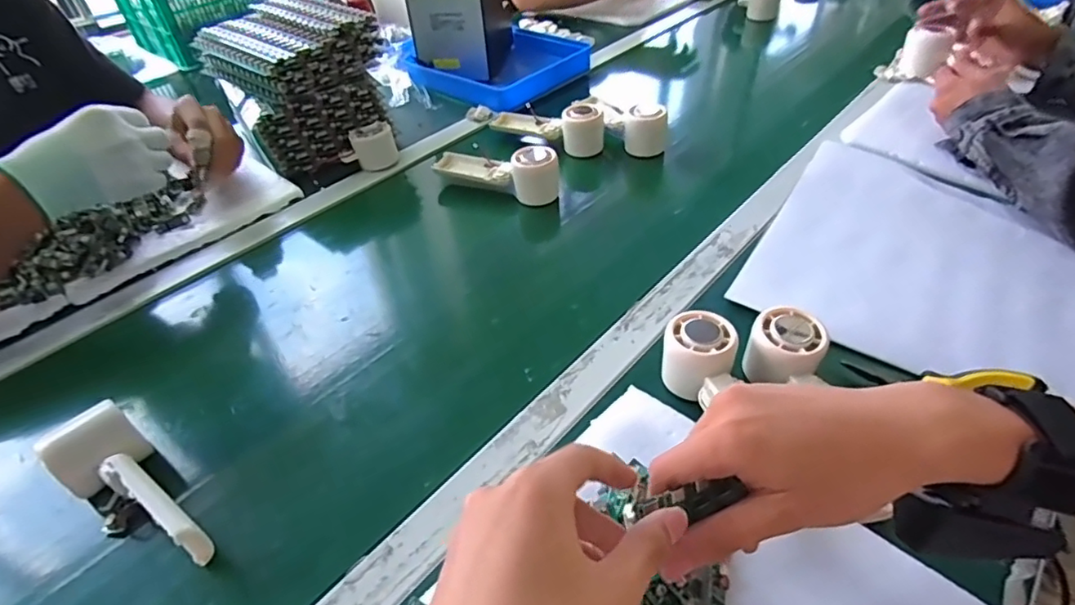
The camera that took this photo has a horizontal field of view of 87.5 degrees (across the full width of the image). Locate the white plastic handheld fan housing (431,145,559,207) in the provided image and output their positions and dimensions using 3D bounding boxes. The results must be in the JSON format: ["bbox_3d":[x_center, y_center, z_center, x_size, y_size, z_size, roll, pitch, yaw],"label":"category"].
[{"bbox_3d":[-0.052,-0.169,0.710,0.160,0.057,0.046,13,46,17],"label":"white plastic handheld fan housing"}]

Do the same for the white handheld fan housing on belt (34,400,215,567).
[{"bbox_3d":[-0.287,0.134,0.407,0.142,0.061,0.054,22,50,25],"label":"white handheld fan housing on belt"}]

